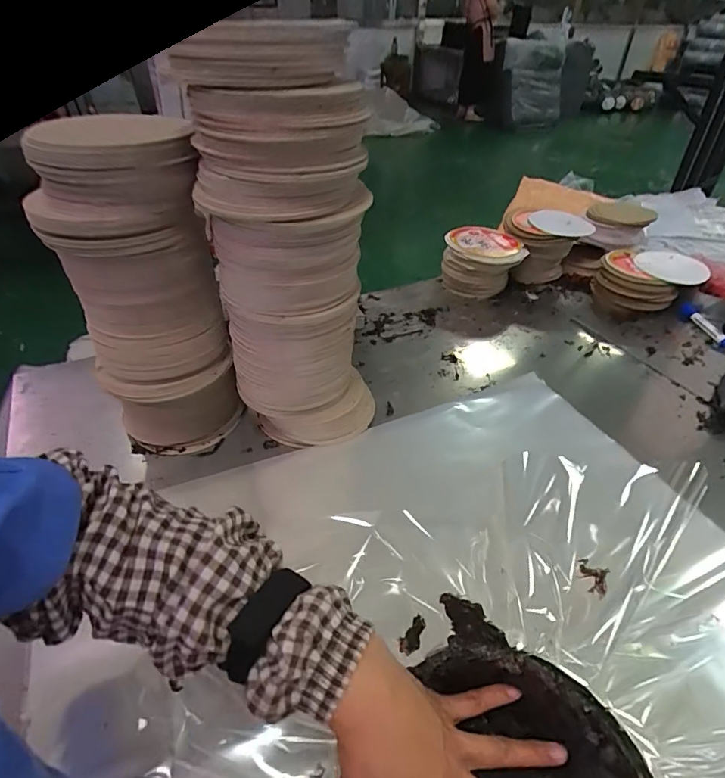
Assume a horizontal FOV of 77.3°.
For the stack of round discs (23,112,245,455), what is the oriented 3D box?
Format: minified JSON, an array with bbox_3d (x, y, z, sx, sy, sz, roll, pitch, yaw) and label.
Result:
[{"bbox_3d":[-0.249,-0.092,0.535,0.134,0.383,0.141,24,45,25],"label":"stack of round discs"}]

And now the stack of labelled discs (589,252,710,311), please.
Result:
[{"bbox_3d":[0.595,-0.236,0.957,0.187,0.070,0.148,-10,41,-12],"label":"stack of labelled discs"}]

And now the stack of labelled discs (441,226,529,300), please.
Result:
[{"bbox_3d":[0.255,-0.272,0.975,0.165,0.101,0.133,6,41,6],"label":"stack of labelled discs"}]

